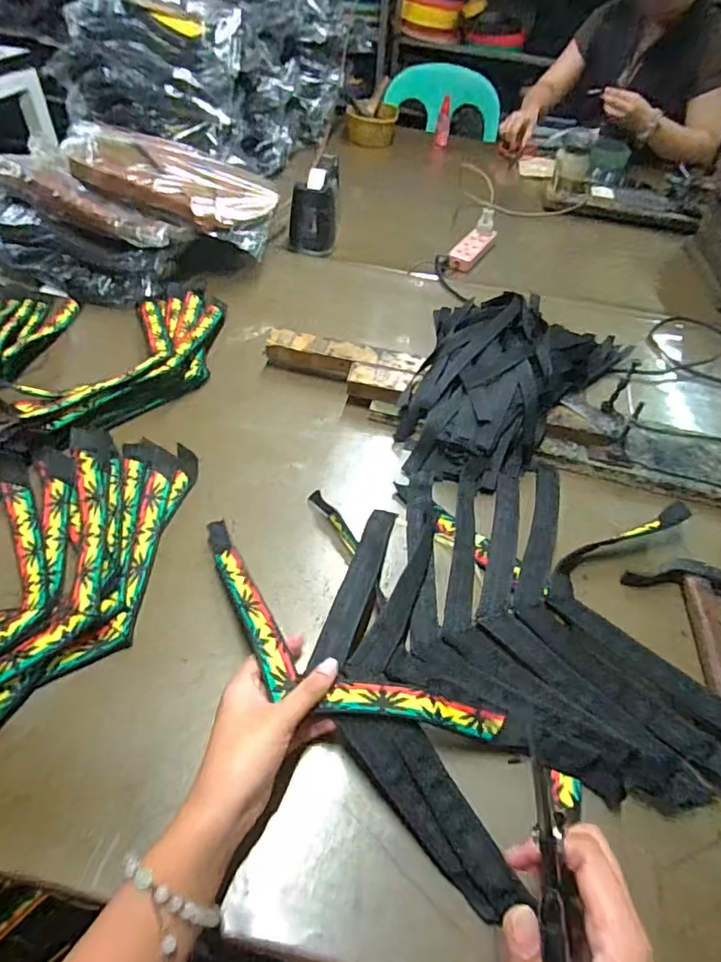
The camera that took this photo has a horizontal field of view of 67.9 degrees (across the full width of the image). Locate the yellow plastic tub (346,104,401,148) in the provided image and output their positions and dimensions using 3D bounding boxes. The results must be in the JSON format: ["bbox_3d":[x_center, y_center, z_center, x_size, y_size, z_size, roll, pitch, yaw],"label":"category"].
[{"bbox_3d":[0.034,-0.938,1.398,0.122,0.061,0.147,9,48,2],"label":"yellow plastic tub"}]

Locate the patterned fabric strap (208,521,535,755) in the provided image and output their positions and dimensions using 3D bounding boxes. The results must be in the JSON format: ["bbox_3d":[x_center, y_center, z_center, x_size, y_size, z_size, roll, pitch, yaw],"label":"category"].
[{"bbox_3d":[-0.023,0.134,0.432,0.326,0.040,0.104,27,51,17],"label":"patterned fabric strap"}]

